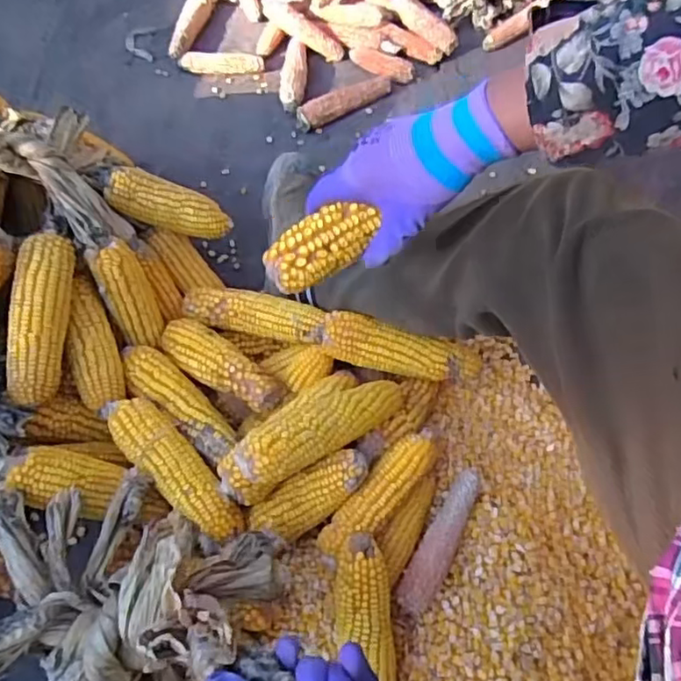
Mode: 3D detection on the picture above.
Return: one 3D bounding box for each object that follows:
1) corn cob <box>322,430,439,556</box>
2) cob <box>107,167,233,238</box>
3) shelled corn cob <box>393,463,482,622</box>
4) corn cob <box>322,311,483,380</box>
[{"bbox_3d":[0.042,0.156,0.646,0.040,0.034,0.157,41,69,21],"label":"corn cob"},{"bbox_3d":[-0.216,-0.171,0.798,0.159,0.054,0.042,18,55,-26],"label":"cob"},{"bbox_3d":[0.107,0.211,0.659,0.036,0.028,0.160,29,66,16],"label":"shelled corn cob"},{"bbox_3d":[0.073,0.010,0.733,0.189,0.043,0.045,13,59,-11],"label":"corn cob"}]

